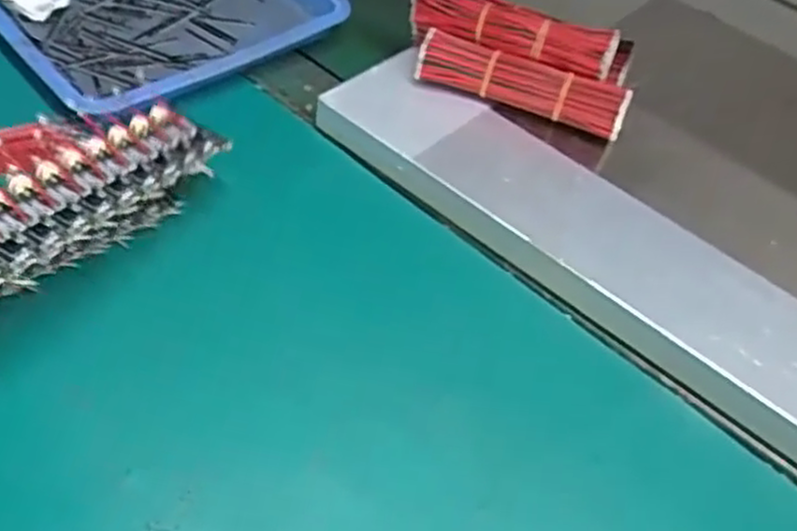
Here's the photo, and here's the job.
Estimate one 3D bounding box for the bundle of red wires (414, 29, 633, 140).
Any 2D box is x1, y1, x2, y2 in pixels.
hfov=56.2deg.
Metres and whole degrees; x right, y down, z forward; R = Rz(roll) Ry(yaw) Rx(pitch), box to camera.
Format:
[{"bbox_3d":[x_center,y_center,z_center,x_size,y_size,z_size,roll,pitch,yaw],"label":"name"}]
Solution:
[{"bbox_3d":[0.080,-0.116,0.487,0.136,0.033,0.025,22,47,8],"label":"bundle of red wires"}]

